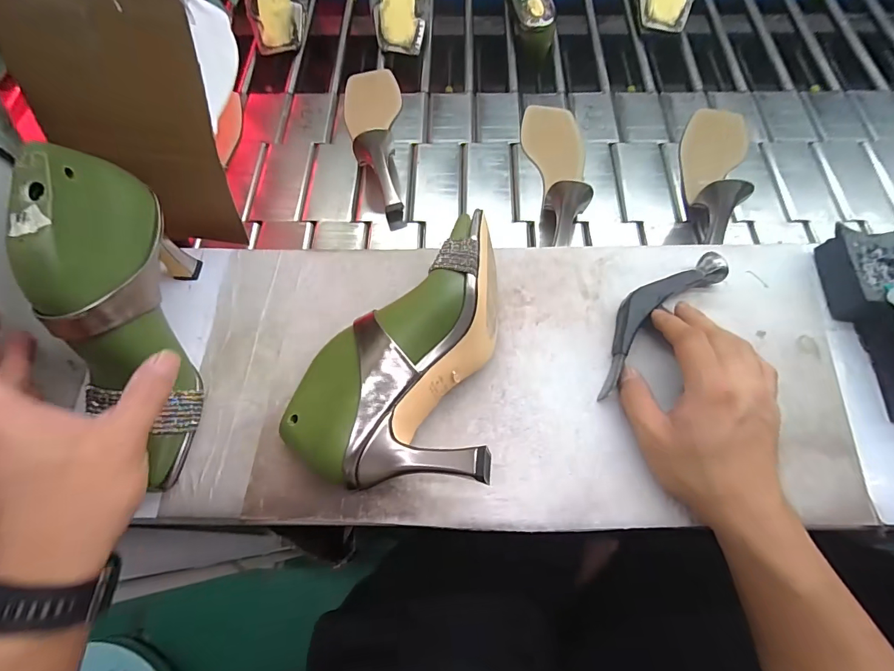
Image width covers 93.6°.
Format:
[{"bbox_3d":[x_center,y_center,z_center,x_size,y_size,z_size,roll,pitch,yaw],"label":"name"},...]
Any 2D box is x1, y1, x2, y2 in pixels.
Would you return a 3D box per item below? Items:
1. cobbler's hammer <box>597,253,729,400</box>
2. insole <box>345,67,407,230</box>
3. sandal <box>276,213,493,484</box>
[{"bbox_3d":[0.179,-0.020,0.366,0.165,0.021,0.046,-40,72,-10],"label":"cobbler's hammer"},{"bbox_3d":[-0.087,-0.254,0.512,0.073,0.065,0.247,-10,67,-3],"label":"insole"},{"bbox_3d":[-0.039,0.010,0.329,0.149,0.080,0.198,5,67,3],"label":"sandal"}]

